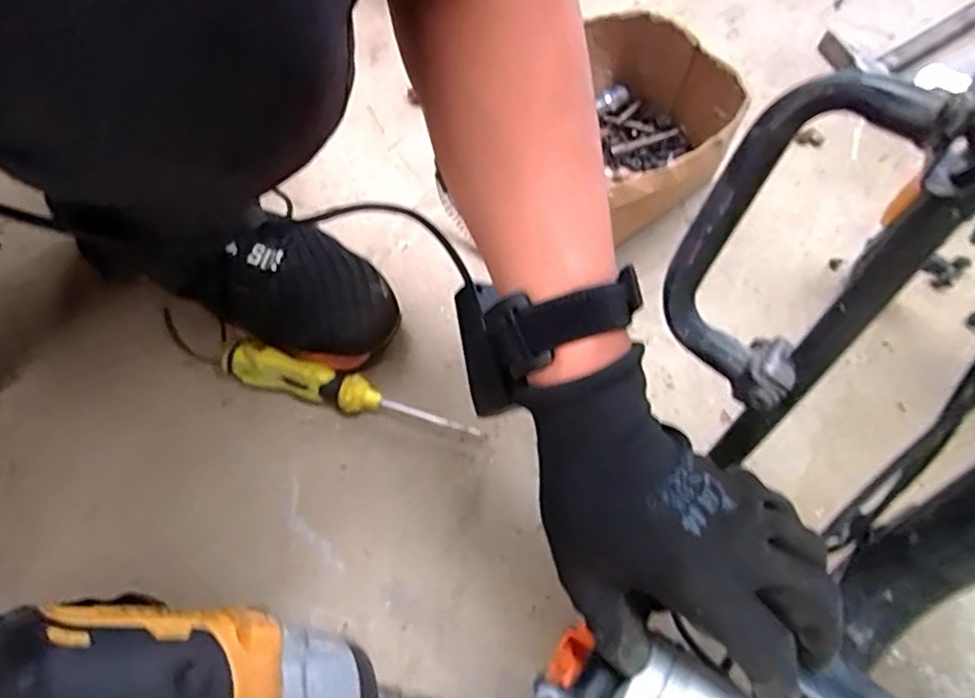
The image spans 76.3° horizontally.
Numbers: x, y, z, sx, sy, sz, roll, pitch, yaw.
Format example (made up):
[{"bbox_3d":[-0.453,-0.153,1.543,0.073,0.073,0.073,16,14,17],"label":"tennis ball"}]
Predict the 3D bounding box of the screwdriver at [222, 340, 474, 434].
[{"bbox_3d":[-0.101,0.035,0.471,0.198,0.027,0.026,17,66,-1],"label":"screwdriver"}]

